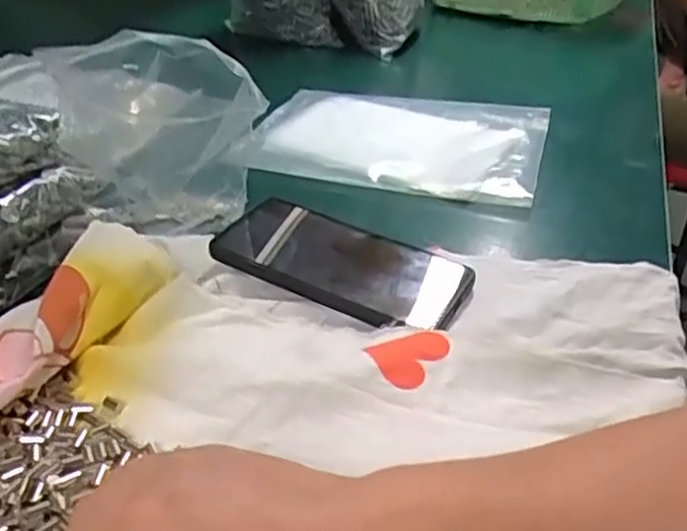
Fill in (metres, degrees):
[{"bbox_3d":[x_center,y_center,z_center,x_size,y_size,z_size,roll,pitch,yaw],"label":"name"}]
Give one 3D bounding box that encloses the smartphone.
[{"bbox_3d":[-0.002,-0.002,0.459,0.163,0.016,0.077,20,38,23],"label":"smartphone"}]

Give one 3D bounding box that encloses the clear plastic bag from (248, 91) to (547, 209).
[{"bbox_3d":[0.048,-0.118,0.632,0.250,0.018,0.171,11,35,12],"label":"clear plastic bag"}]

